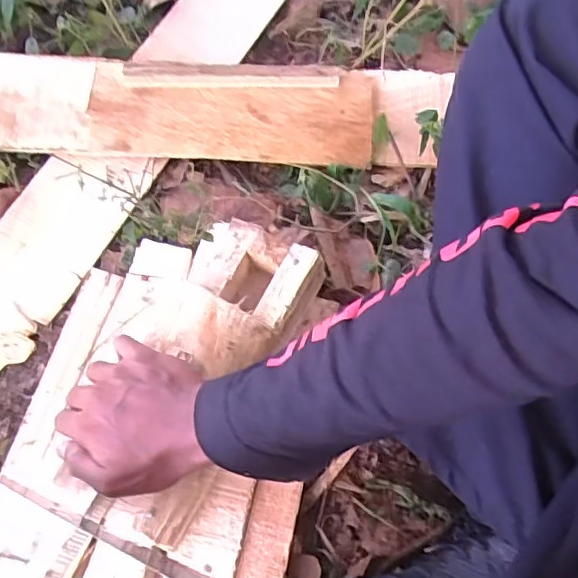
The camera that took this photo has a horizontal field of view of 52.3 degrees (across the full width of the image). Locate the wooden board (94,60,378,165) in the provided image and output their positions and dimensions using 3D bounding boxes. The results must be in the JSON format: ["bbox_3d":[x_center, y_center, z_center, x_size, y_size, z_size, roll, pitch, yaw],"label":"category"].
[{"bbox_3d":[-0.063,-0.188,0.636,0.300,0.012,0.103,4,81,3],"label":"wooden board"}]

